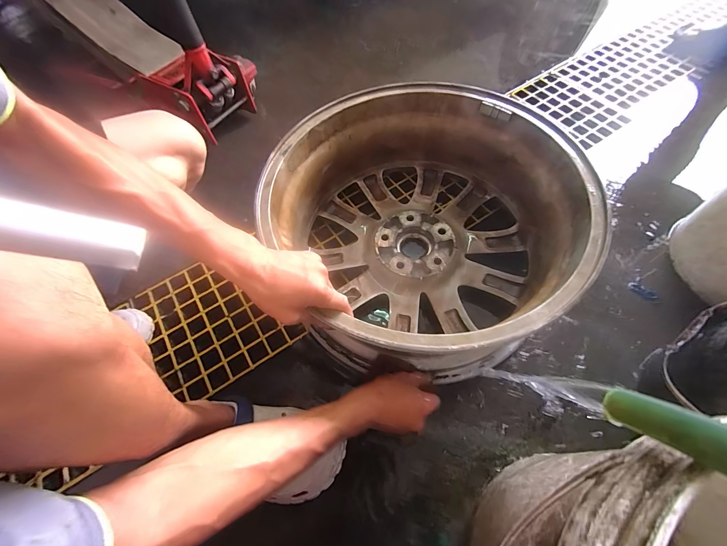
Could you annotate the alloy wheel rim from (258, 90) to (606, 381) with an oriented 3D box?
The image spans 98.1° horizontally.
[{"bbox_3d":[0.090,-0.082,0.534,0.459,0.188,0.463,-1,59,2],"label":"alloy wheel rim"}]

